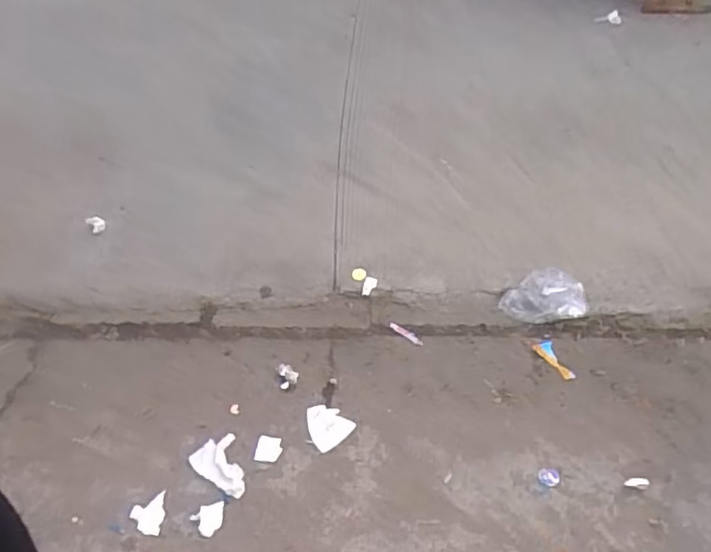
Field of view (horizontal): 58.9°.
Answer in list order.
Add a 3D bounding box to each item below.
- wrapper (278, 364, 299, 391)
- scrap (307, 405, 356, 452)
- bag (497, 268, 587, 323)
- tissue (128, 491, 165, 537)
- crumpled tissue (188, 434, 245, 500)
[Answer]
[{"bbox_3d":[-0.193,0.287,1.786,0.056,0.018,0.098,-2,37,2],"label":"wrapper"},{"bbox_3d":[-0.066,0.389,1.641,0.116,0.023,0.158,-14,38,-13],"label":"scrap"},{"bbox_3d":[0.563,0.066,1.912,0.247,0.090,0.159,0,37,5],"label":"bag"},{"bbox_3d":[-0.471,0.545,1.427,0.075,0.013,0.109,-10,37,-9],"label":"tissue"},{"bbox_3d":[-0.334,0.462,1.514,0.112,0.020,0.184,-14,38,-14],"label":"crumpled tissue"}]

